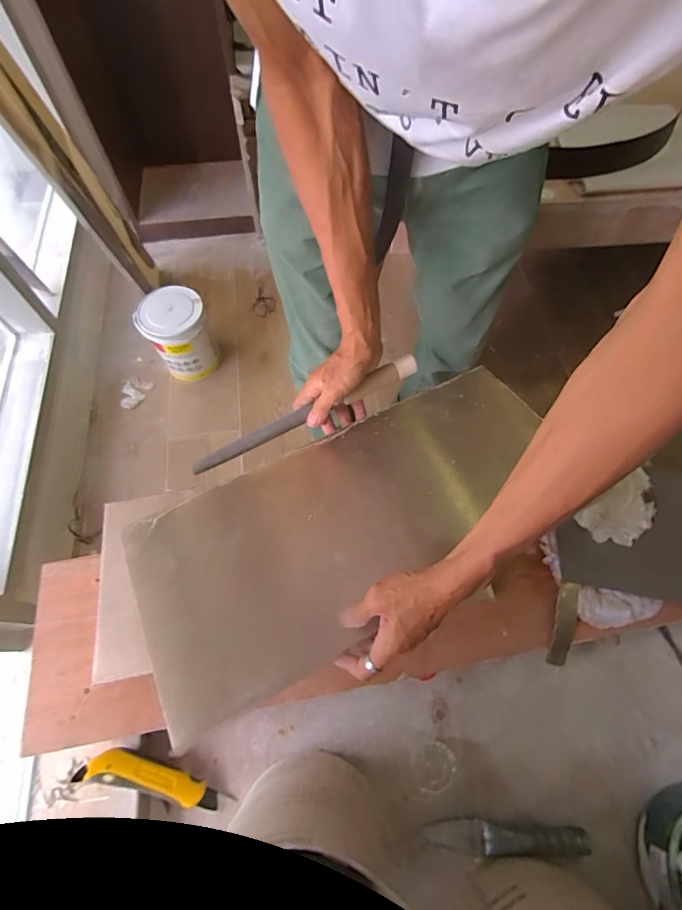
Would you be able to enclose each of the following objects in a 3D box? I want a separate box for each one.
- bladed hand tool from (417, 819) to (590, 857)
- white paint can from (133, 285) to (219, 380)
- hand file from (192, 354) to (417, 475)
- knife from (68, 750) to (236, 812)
[{"bbox_3d":[0.206,0.485,0.519,0.198,0.019,0.035,0,65,-1],"label":"bladed hand tool"},{"bbox_3d":[-0.458,-0.335,1.181,0.169,0.213,0.179,0,65,-1],"label":"white paint can"},{"bbox_3d":[-0.046,-0.051,0.529,0.307,0.017,0.024,-26,67,1],"label":"hand file"},{"bbox_3d":[-0.229,0.412,0.521,0.186,0.023,0.041,29,65,-15],"label":"knife"}]

